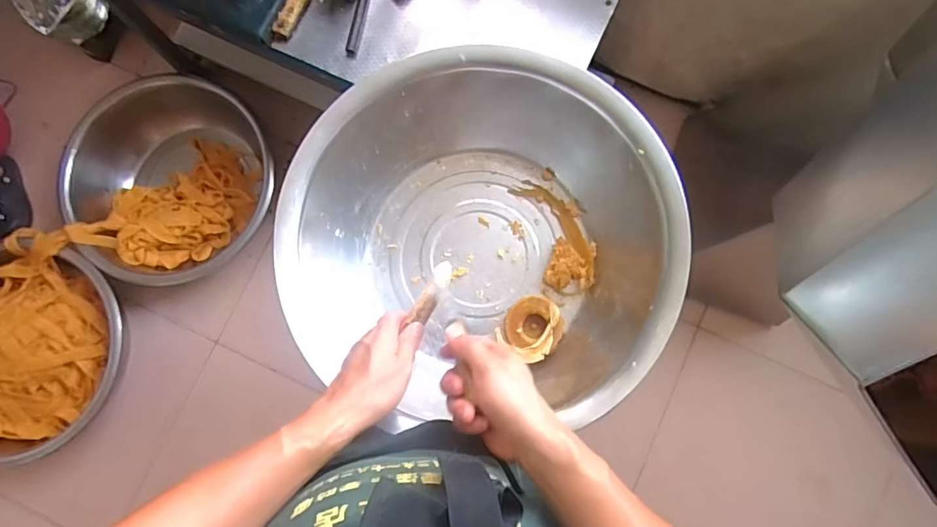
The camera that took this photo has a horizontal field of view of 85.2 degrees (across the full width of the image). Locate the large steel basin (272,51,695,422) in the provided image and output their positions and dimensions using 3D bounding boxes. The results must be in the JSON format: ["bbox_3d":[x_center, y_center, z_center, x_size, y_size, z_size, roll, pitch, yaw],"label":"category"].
[{"bbox_3d":[0.012,-0.033,0.646,0.442,0.155,0.412,0,82,0],"label":"large steel basin"}]

